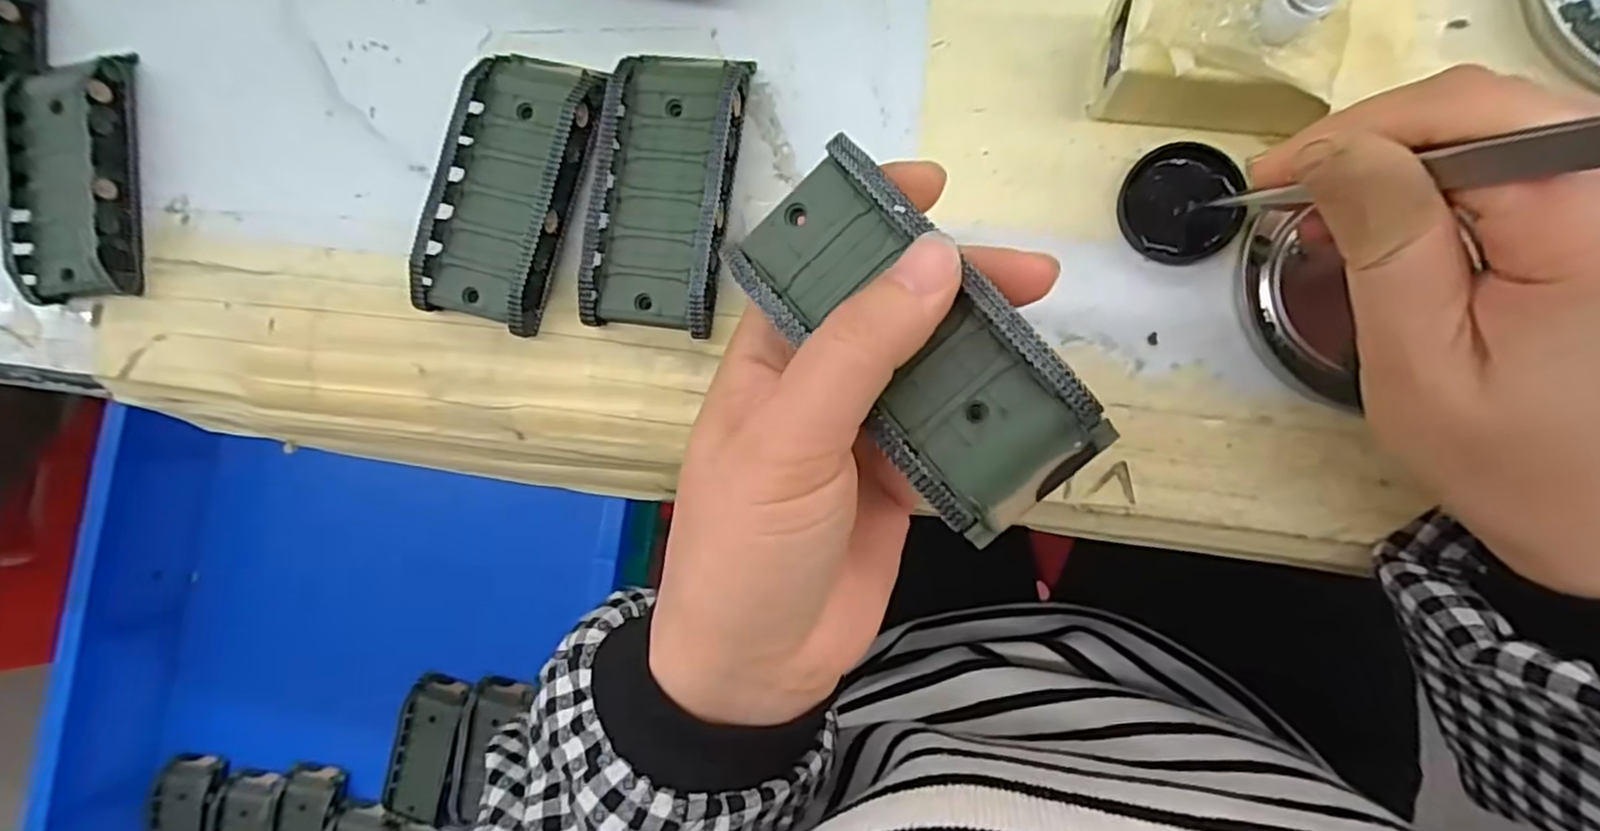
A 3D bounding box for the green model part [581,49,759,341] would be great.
[{"bbox_3d":[-0.043,-0.076,0.238,0.044,0.022,0.094,7,89,9],"label":"green model part"}]

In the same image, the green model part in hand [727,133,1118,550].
[{"bbox_3d":[0.026,-0.017,0.169,0.042,0.020,0.096,-41,81,5],"label":"green model part in hand"}]

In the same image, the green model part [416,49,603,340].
[{"bbox_3d":[-0.099,-0.079,0.246,0.046,0.021,0.093,15,90,9],"label":"green model part"}]

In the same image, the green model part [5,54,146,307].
[{"bbox_3d":[-0.285,-0.092,0.280,0.044,0.019,0.090,-6,87,9],"label":"green model part"}]

